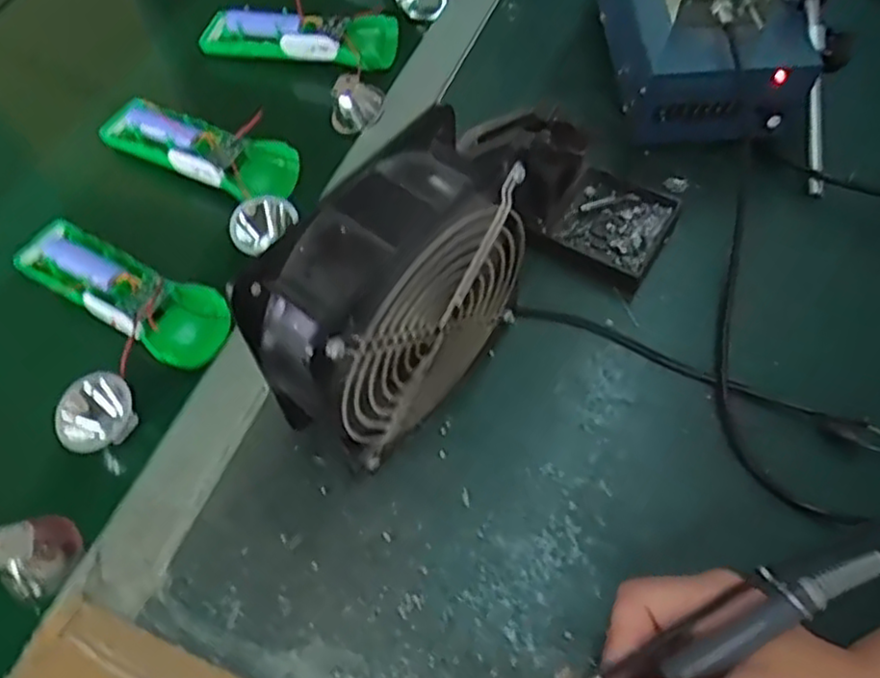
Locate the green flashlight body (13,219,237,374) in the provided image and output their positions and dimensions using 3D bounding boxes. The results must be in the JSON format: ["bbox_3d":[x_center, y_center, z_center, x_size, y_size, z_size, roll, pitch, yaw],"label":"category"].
[{"bbox_3d":[-0.200,-0.033,0.457,0.152,0.024,0.049,27,63,17],"label":"green flashlight body"}]

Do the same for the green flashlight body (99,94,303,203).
[{"bbox_3d":[-0.168,-0.133,0.510,0.149,0.032,0.046,25,63,16],"label":"green flashlight body"}]

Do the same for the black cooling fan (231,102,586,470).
[{"bbox_3d":[-0.014,-0.022,0.361,0.158,0.133,0.058,-39,65,-20],"label":"black cooling fan"}]

